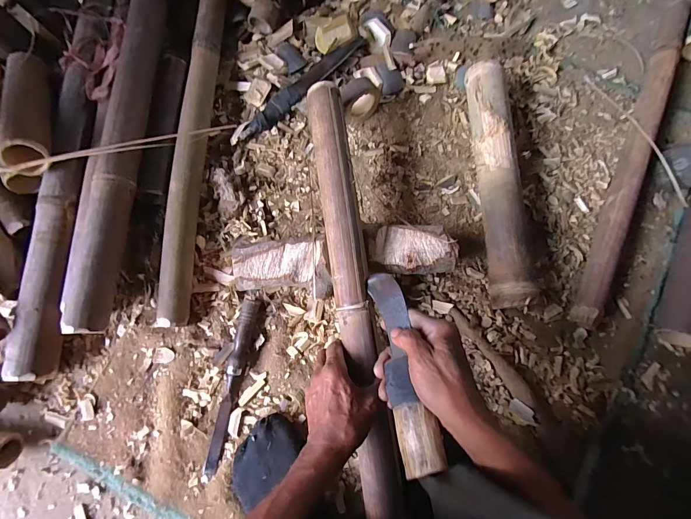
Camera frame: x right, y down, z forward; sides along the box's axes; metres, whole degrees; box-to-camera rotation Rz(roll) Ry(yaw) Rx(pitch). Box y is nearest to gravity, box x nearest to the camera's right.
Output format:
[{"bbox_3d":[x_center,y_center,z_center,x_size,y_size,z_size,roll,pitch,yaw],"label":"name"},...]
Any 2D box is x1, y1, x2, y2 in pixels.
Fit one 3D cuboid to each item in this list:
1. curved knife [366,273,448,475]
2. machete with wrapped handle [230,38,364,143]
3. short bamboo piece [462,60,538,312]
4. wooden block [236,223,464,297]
[{"bbox_3d":[0.064,0.109,0.391,0.039,0.032,0.230,-6,52,-2],"label":"curved knife"},{"bbox_3d":[-0.083,-0.295,0.608,0.284,0.032,0.037,-40,81,-9],"label":"machete with wrapped handle"},{"bbox_3d":[0.246,-0.127,0.560,0.063,0.067,0.408,-2,77,-1],"label":"short bamboo piece"},{"bbox_3d":[0.000,0.004,0.528,0.326,0.057,0.089,-7,77,-3],"label":"wooden block"}]

